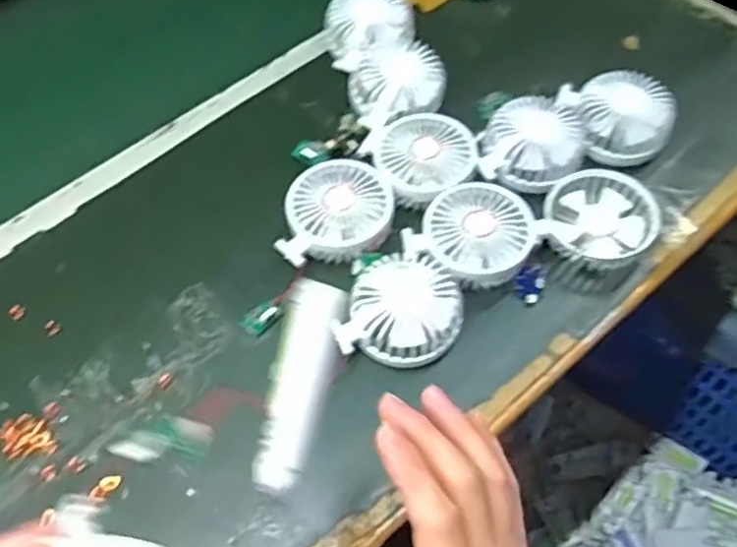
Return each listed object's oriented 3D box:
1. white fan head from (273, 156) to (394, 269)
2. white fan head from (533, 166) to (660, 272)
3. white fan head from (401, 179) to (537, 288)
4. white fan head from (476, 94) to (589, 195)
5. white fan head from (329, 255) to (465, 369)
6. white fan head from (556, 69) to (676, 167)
[{"bbox_3d":[-0.030,-0.055,0.590,0.100,0.037,0.091,-2,58,3],"label":"white fan head"},{"bbox_3d":[0.196,-0.046,0.568,0.088,0.029,0.094,-2,58,3],"label":"white fan head"},{"bbox_3d":[0.088,-0.032,0.567,0.095,0.037,0.095,-2,58,3],"label":"white fan head"},{"bbox_3d":[0.149,-0.117,0.613,0.091,0.043,0.088,-2,58,3],"label":"white fan head"},{"bbox_3d":[0.027,0.029,0.534,0.090,0.029,0.085,-2,58,3],"label":"white fan head"},{"bbox_3d":[0.231,-0.144,0.624,0.090,0.043,0.085,-8,58,-1],"label":"white fan head"}]

